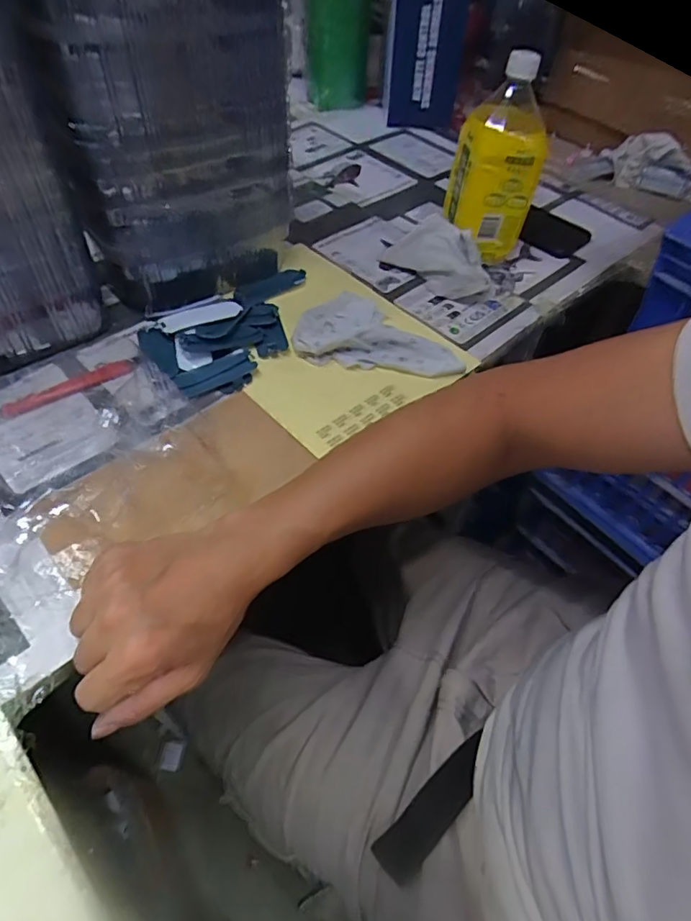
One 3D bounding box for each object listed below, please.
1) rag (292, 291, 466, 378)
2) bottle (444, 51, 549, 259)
[{"bbox_3d":[0.036,-0.138,0.546,0.167,0.023,0.106,7,53,1],"label":"rag"},{"bbox_3d":[0.169,-0.325,0.586,0.085,0.197,0.073,-4,53,-7],"label":"bottle"}]

